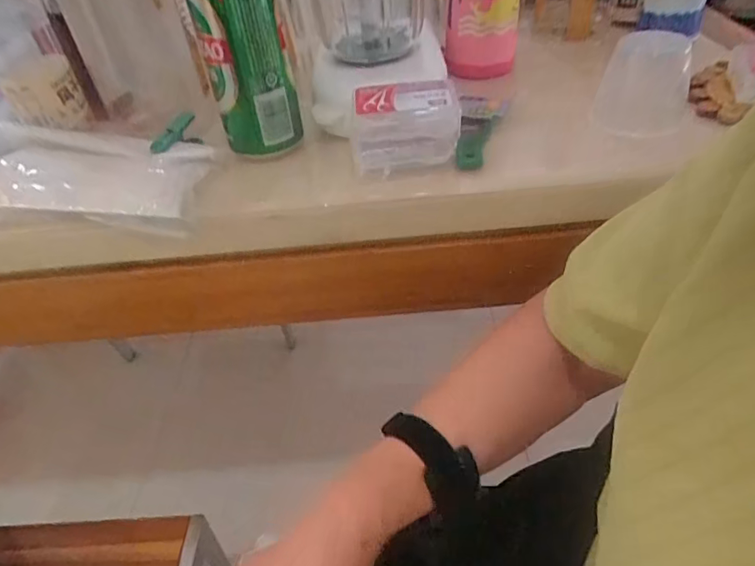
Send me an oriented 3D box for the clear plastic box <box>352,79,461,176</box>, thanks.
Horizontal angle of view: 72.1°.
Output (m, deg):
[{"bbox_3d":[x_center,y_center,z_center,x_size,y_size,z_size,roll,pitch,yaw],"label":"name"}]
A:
[{"bbox_3d":[0.020,-0.119,0.391,0.076,0.050,0.038,-5,42,1],"label":"clear plastic box"}]

